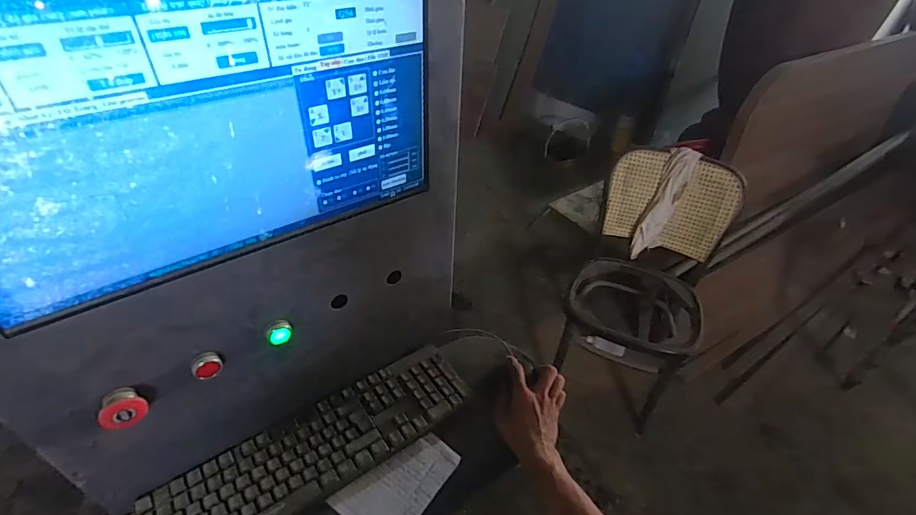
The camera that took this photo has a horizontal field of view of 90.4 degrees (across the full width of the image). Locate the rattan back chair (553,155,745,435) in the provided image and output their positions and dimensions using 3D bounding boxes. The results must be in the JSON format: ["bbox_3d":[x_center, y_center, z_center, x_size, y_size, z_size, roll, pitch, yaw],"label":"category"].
[{"bbox_3d":[0.630,0.105,1.580,0.404,0.769,0.508,20,44,18],"label":"rattan back chair"}]

